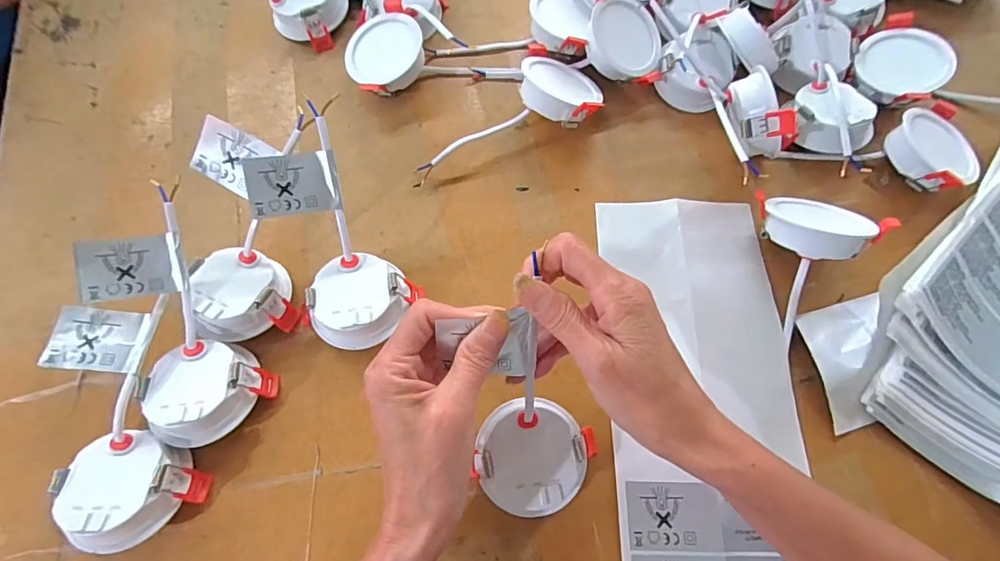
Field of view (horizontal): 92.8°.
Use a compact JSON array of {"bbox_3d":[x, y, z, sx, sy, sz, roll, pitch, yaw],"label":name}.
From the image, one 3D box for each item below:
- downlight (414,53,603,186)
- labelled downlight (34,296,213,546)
[{"bbox_3d":[0.005,-0.148,0.401,0.163,0.044,0.091,-13,69,-5],"label":"downlight"},{"bbox_3d":[-0.240,0.089,0.305,0.069,0.046,0.146,-16,70,-6],"label":"labelled downlight"}]

